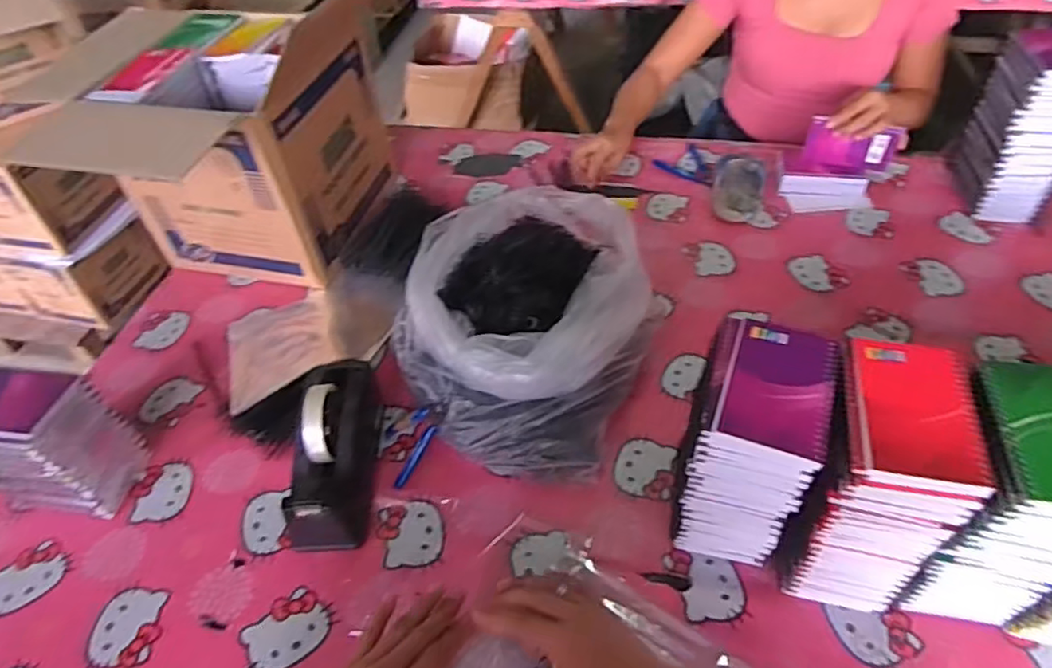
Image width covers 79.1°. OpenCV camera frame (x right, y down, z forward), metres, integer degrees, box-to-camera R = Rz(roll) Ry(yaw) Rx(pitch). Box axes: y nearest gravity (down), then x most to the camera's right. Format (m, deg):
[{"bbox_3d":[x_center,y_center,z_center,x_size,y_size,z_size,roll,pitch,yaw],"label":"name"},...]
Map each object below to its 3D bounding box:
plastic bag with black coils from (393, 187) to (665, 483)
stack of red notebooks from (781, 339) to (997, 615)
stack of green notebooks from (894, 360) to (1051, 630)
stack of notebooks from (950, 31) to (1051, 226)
[{"bbox_3d":[-0.002,-0.029,0.812,0.303,0.212,0.370,11,50,14],"label":"plastic bag with black coils"},{"bbox_3d":[0.312,0.144,0.592,0.103,0.268,0.131,7,49,12],"label":"stack of red notebooks"},{"bbox_3d":[0.418,0.156,0.573,0.107,0.255,0.134,9,49,13],"label":"stack of green notebooks"},{"bbox_3d":[0.760,-0.312,0.971,0.116,0.252,0.152,4,48,9],"label":"stack of notebooks"}]

